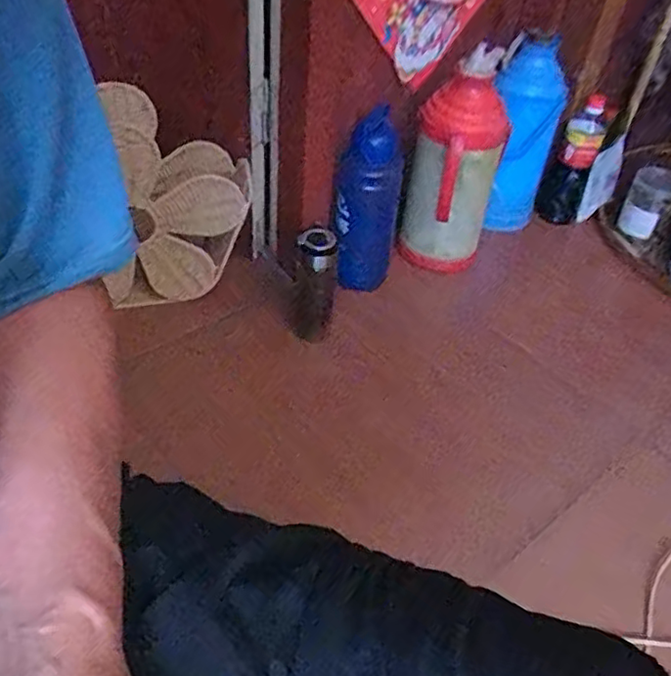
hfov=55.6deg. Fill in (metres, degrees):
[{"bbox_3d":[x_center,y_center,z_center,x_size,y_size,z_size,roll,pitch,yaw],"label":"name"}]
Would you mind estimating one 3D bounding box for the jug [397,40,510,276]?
[{"bbox_3d":[0.206,-0.290,1.124,0.146,0.379,0.128,13,44,8],"label":"jug"}]

